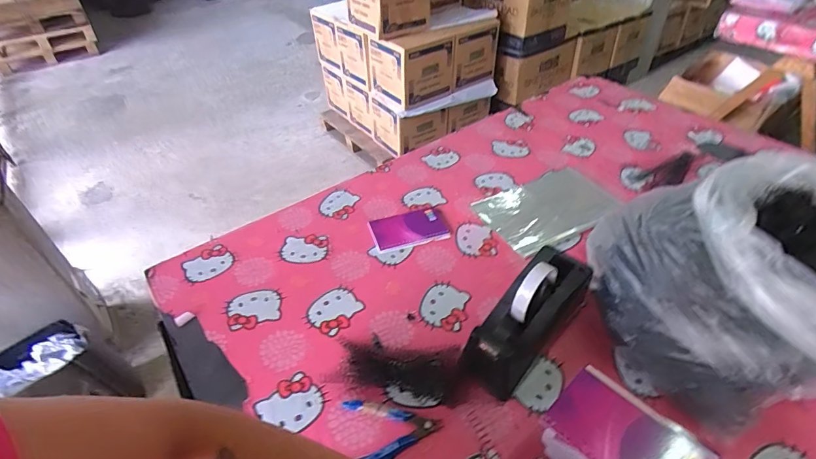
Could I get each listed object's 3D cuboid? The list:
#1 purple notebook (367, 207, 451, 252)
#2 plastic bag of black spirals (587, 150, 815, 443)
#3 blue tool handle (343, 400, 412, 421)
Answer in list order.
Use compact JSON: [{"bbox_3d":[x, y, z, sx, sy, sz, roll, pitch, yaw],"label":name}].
[{"bbox_3d":[0.001,-0.001,0.781,0.132,0.008,0.086,-12,42,-12],"label":"purple notebook"},{"bbox_3d":[0.459,0.077,0.536,0.399,0.216,0.280,2,43,5],"label":"plastic bag of black spirals"},{"bbox_3d":[-0.038,0.224,0.537,0.086,0.008,0.013,8,42,10],"label":"blue tool handle"}]

